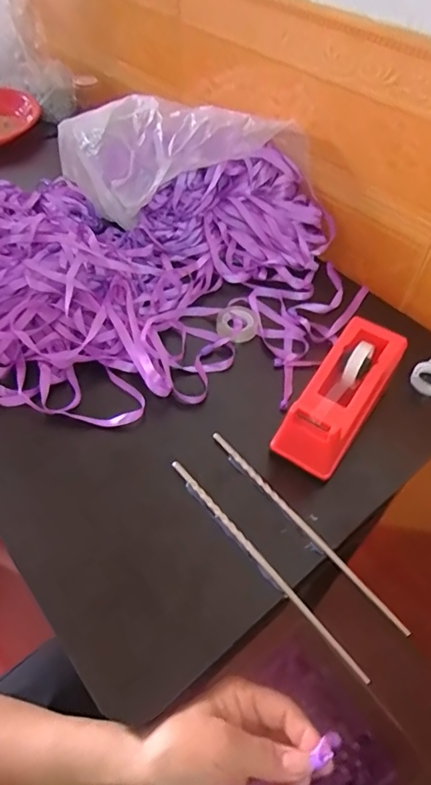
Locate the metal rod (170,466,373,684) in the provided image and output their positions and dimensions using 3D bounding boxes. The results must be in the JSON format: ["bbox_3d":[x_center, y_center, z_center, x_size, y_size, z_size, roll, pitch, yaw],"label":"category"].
[{"bbox_3d":[0.034,0.132,0.394,0.008,0.009,0.216,-33,61,-24],"label":"metal rod"}]

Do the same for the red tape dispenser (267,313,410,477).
[{"bbox_3d":[0.119,0.003,0.459,0.063,0.073,0.156,30,57,21],"label":"red tape dispenser"}]

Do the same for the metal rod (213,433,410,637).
[{"bbox_3d":[0.074,0.112,0.419,0.009,0.007,0.225,-33,59,-25],"label":"metal rod"}]

